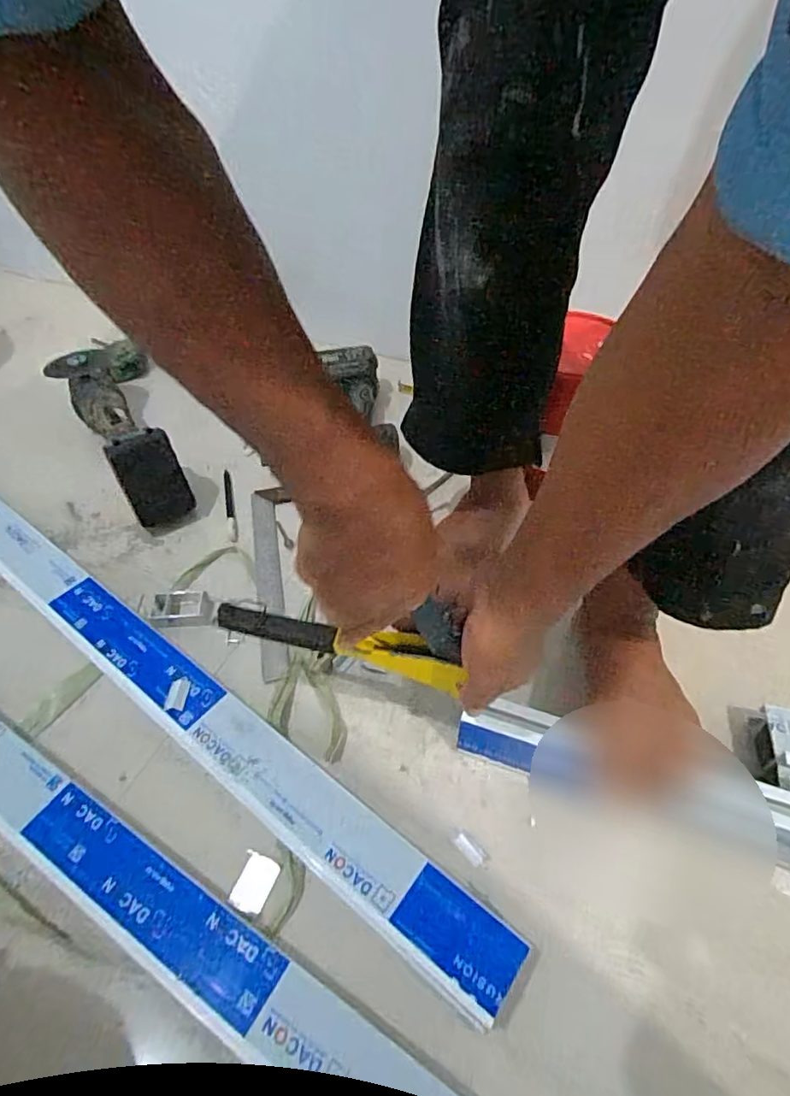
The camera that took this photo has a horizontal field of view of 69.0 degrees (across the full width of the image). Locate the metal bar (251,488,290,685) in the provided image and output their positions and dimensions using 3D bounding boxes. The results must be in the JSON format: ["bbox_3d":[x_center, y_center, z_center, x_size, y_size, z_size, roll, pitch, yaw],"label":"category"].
[{"bbox_3d":[-0.158,0.022,0.711,0.036,0.009,0.307,-7,48,-7],"label":"metal bar"}]

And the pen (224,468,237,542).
[{"bbox_3d":[-0.229,-0.057,0.795,0.012,0.017,0.138,-11,48,-10],"label":"pen"}]

